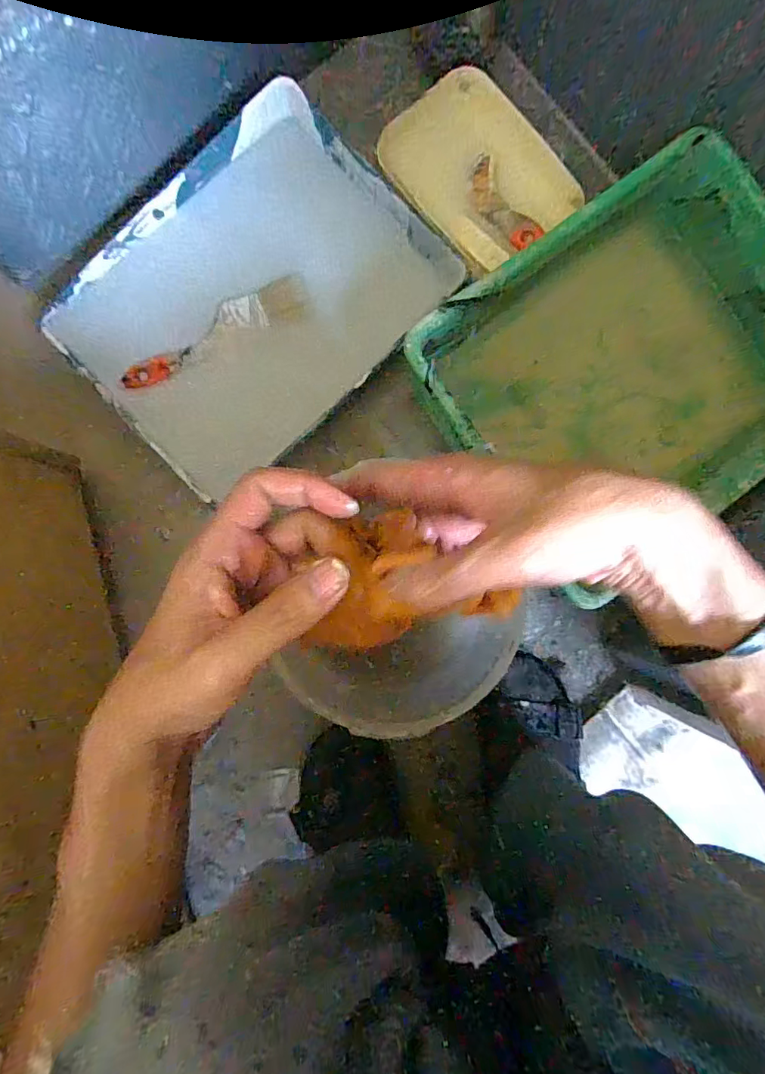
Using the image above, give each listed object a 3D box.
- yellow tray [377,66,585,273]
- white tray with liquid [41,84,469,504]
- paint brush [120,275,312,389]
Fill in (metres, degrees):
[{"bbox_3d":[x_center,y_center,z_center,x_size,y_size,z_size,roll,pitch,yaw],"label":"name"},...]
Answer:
[{"bbox_3d":[0.095,-0.371,0.515,0.186,0.039,0.139,44,85,-2],"label":"yellow tray"},{"bbox_3d":[-0.136,-0.249,0.523,0.357,0.047,0.271,-44,92,-5],"label":"white tray with liquid"},{"bbox_3d":[-0.174,-0.216,0.524,0.210,0.010,0.044,-28,90,-6],"label":"paint brush"}]

